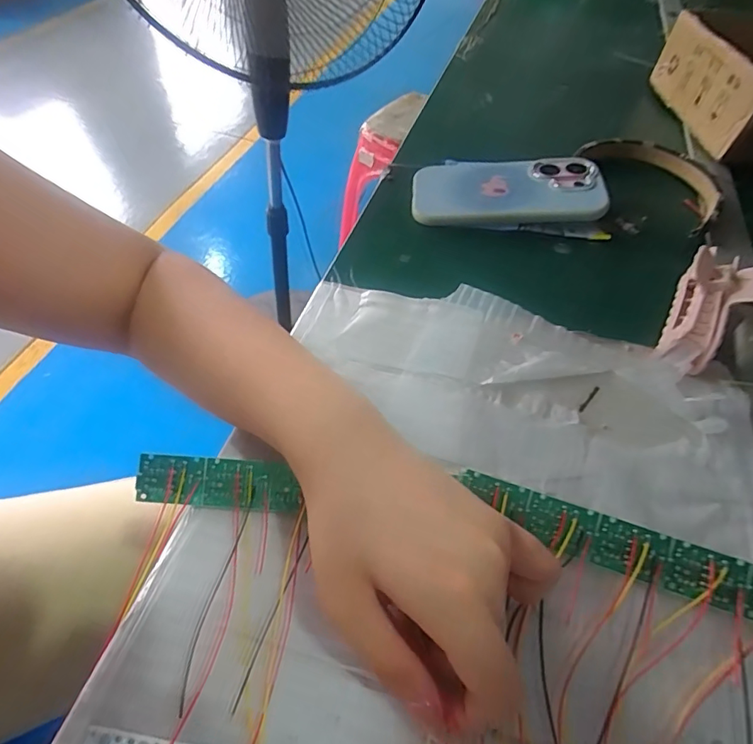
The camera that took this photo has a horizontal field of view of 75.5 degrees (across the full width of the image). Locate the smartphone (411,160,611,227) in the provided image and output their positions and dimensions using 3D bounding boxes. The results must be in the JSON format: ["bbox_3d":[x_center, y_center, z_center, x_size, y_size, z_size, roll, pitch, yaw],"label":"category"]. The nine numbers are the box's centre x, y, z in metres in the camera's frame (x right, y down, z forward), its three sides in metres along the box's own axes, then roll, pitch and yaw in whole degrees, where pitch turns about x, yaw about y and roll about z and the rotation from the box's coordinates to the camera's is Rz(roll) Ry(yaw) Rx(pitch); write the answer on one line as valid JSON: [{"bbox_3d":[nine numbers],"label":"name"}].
[{"bbox_3d":[0.119,-0.166,0.447,0.168,0.013,0.080,0,59,9],"label":"smartphone"}]

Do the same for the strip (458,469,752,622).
[{"bbox_3d":[0.128,0.089,0.244,0.168,0.014,0.023,19,53,13],"label":"strip"}]

